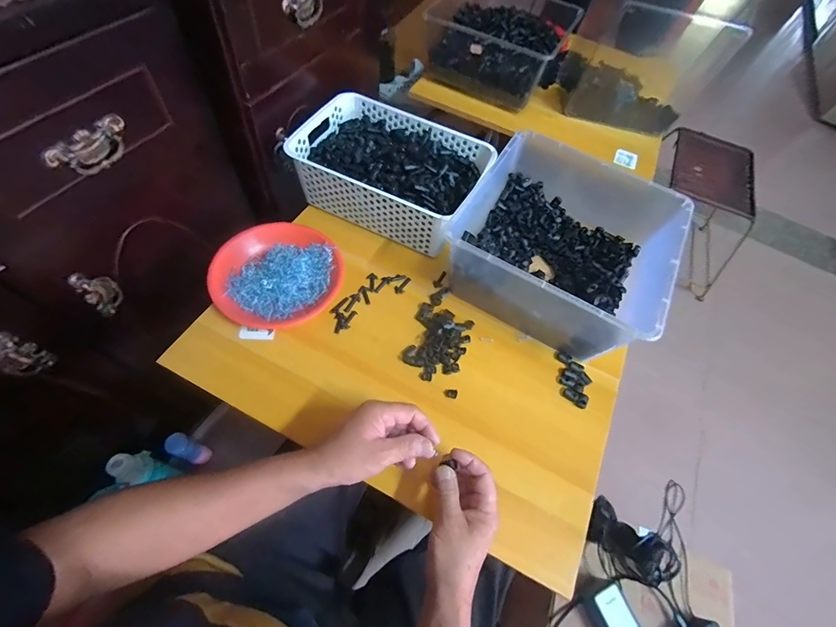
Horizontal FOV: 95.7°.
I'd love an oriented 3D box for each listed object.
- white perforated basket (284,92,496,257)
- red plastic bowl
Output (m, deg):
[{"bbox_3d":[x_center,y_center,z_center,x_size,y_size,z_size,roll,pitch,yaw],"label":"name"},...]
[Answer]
[{"bbox_3d":[-0.043,-0.244,0.667,0.297,0.118,0.207,23,59,11],"label":"white perforated basket"},{"bbox_3d":[-0.215,-0.063,0.591,0.184,0.039,0.182,1,58,-2],"label":"red plastic bowl"}]

